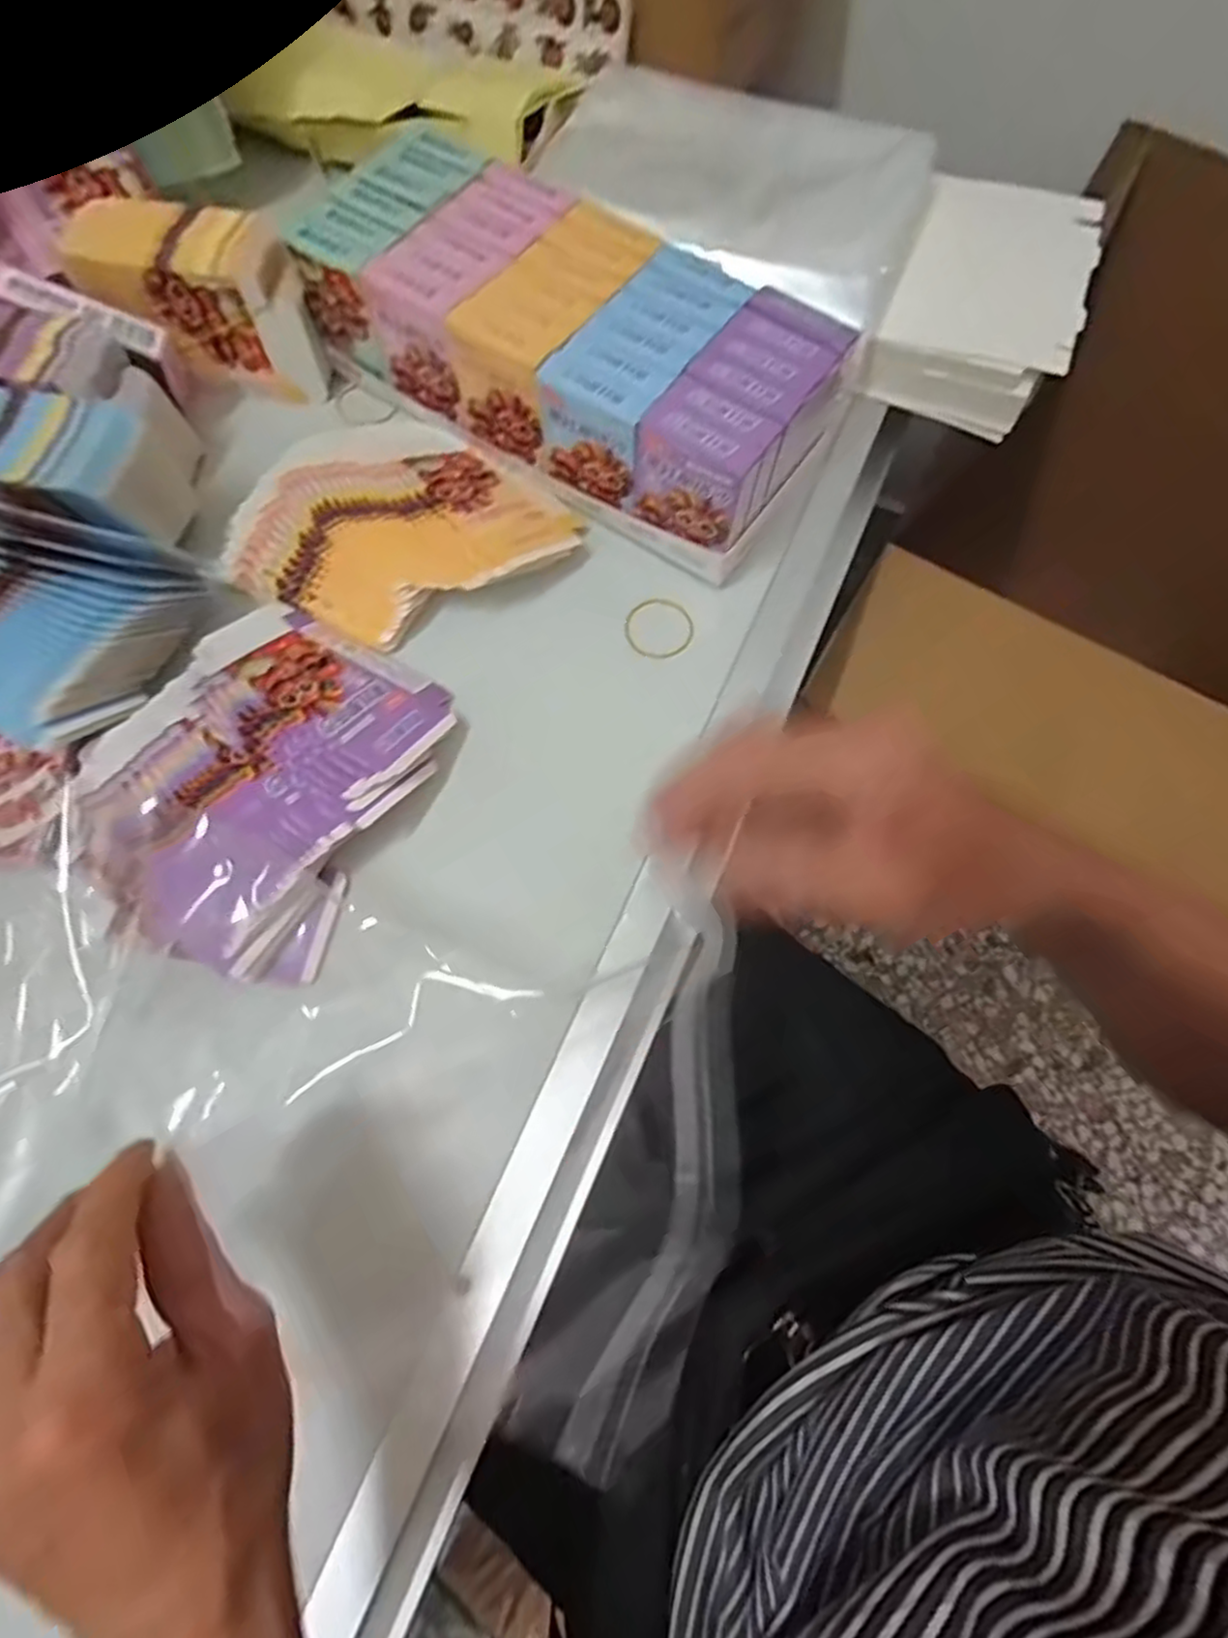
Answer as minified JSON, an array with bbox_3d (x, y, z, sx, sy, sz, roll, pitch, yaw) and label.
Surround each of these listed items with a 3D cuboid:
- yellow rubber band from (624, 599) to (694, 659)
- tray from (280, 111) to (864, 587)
[{"bbox_3d":[0.029,-0.120,0.449,0.041,0.004,0.041,-1,80,4],"label":"yellow rubber band"},{"bbox_3d":[-0.030,-0.303,0.456,0.330,0.092,0.148,32,75,10],"label":"tray"}]

